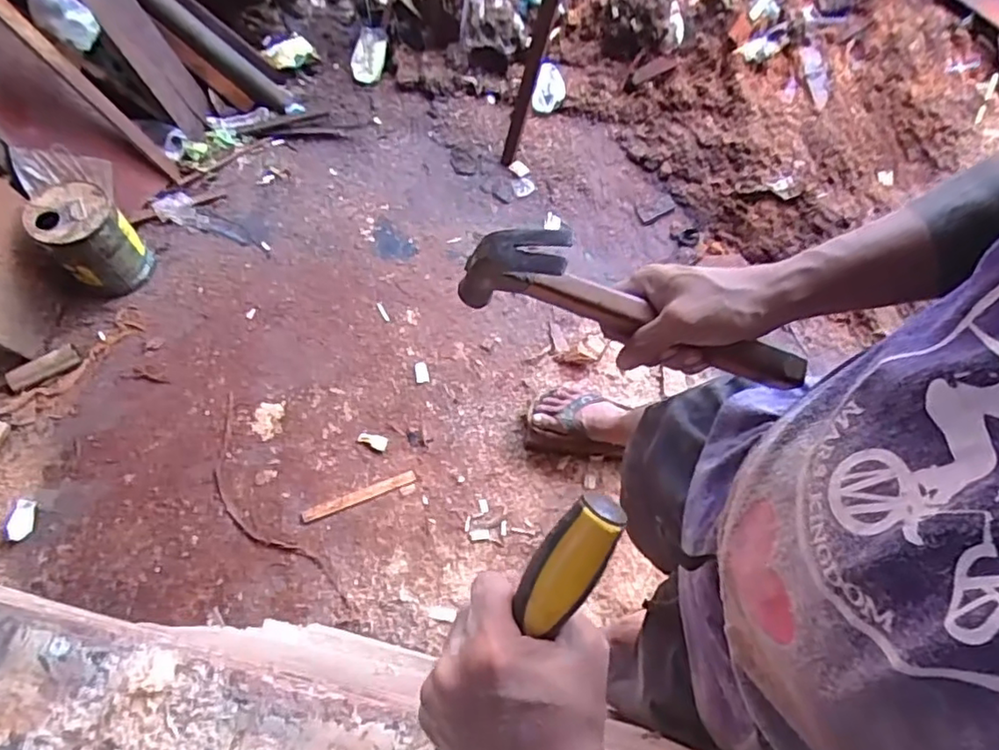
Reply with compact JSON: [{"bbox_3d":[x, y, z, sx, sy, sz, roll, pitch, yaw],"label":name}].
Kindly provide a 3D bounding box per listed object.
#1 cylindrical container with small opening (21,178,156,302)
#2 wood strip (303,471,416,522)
[{"bbox_3d":[-0.919,-0.305,1.346,0.185,0.238,0.178,38,71,13],"label":"cylindrical container with small opening"},{"bbox_3d":[-0.294,0.253,1.264,0.239,0.008,0.028,-21,69,-10],"label":"wood strip"}]

